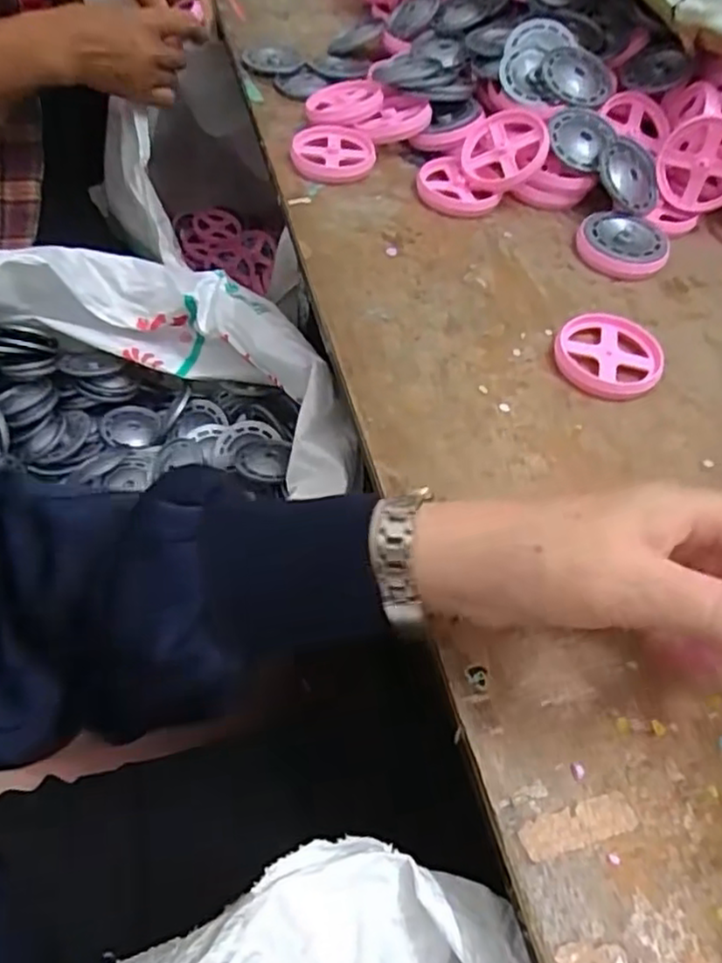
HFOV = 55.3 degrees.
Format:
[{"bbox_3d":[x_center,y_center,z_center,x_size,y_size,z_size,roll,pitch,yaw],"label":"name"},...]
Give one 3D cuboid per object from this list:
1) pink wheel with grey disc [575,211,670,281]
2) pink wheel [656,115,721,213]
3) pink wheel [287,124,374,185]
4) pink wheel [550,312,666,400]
[{"bbox_3d":[0.188,-0.170,0.495,0.061,0.017,0.056,3,53,-4],"label":"pink wheel with grey disc"},{"bbox_3d":[0.255,-0.234,0.511,0.063,0.063,0.021,-5,12,30],"label":"pink wheel"},{"bbox_3d":[-0.022,-0.257,0.533,0.063,0.013,0.062,-1,54,-6],"label":"pink wheel"},{"bbox_3d":[0.153,-0.079,0.427,0.063,0.011,0.067,3,53,-4],"label":"pink wheel"}]

